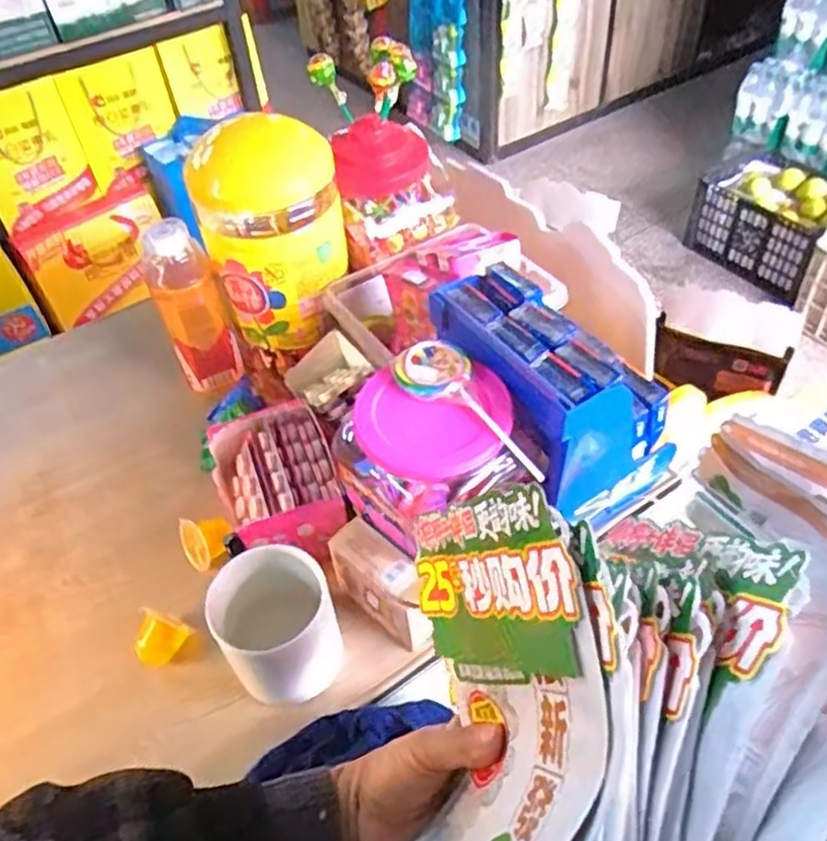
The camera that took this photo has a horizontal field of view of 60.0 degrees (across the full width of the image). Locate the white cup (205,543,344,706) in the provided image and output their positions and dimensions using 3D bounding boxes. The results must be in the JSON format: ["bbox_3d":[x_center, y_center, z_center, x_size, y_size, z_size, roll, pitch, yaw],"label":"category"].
[{"bbox_3d":[-0.103,0.158,0.551,0.084,0.100,0.090,-3,48,3],"label":"white cup"}]

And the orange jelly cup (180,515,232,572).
[{"bbox_3d":[-0.183,0.110,0.642,0.044,0.034,0.050,-22,50,-14],"label":"orange jelly cup"}]

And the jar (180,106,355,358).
[{"bbox_3d":[-0.136,-0.185,0.713,0.133,0.205,0.103,-13,48,-6],"label":"jar"}]

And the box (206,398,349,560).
[{"bbox_3d":[-0.125,0.063,0.655,0.107,0.065,0.156,-16,49,-9],"label":"box"}]

